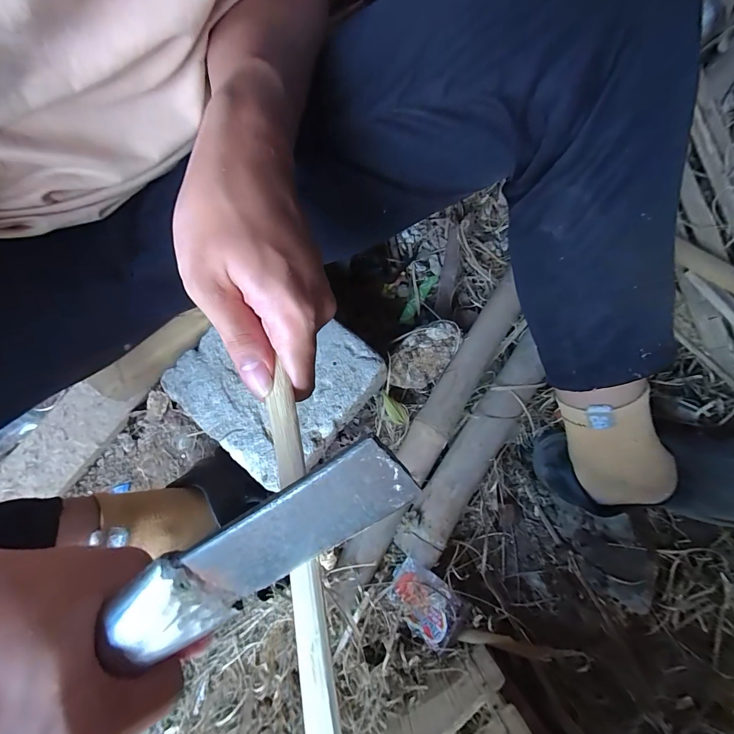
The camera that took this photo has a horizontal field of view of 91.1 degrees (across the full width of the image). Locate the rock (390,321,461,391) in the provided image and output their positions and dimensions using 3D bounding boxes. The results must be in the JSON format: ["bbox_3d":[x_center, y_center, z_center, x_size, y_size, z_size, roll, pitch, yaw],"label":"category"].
[{"bbox_3d":[0.077,-0.016,0.489,0.066,0.051,0.106,41,78,8],"label":"rock"}]

